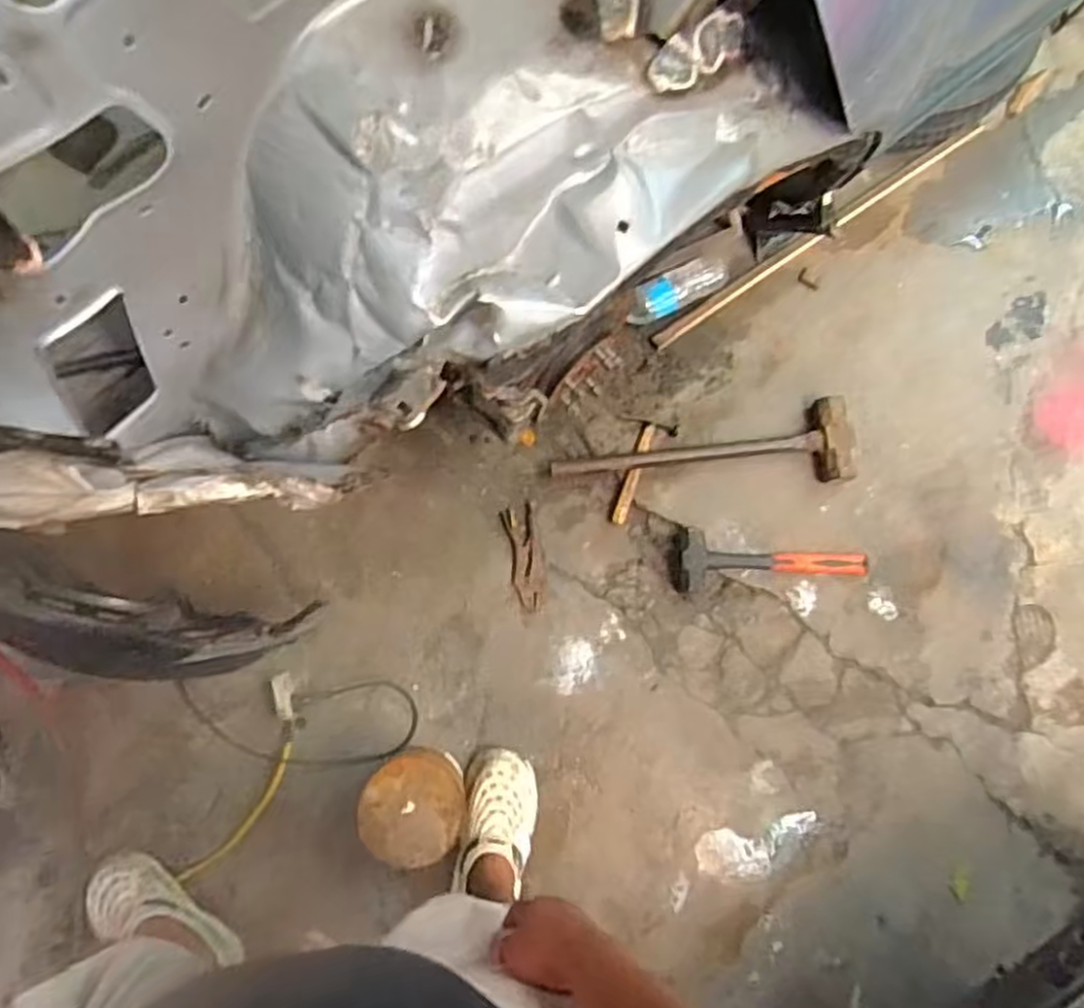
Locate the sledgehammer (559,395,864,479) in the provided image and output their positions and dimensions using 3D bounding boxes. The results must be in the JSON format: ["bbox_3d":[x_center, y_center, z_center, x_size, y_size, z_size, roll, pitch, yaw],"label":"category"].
[{"bbox_3d":[0.326,-0.101,1.542,0.612,0.074,0.169,-5,79,-6],"label":"sledgehammer"}]

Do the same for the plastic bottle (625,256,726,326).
[{"bbox_3d":[0.276,-0.441,1.584,0.225,0.058,0.075,-25,80,-8],"label":"plastic bottle"}]

